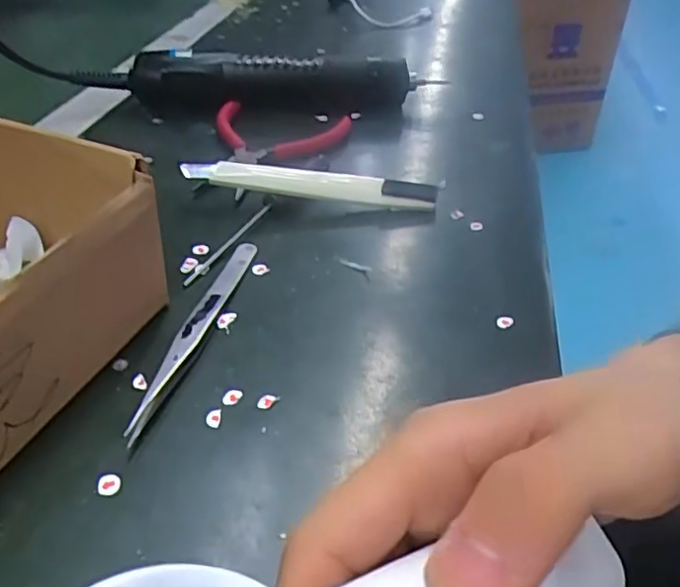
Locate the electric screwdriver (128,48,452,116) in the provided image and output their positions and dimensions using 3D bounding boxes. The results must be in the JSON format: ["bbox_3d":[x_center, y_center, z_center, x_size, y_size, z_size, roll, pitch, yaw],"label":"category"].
[{"bbox_3d":[-0.042,-0.155,0.461,0.220,0.040,0.039,-2,39,-7],"label":"electric screwdriver"}]

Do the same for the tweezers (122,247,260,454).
[{"bbox_3d":[-0.060,0.013,0.269,0.011,0.009,0.125,10,39,8],"label":"tweezers"}]

